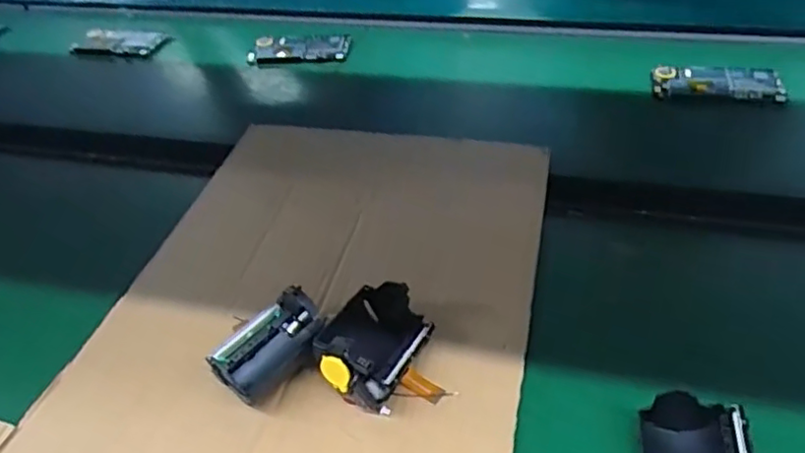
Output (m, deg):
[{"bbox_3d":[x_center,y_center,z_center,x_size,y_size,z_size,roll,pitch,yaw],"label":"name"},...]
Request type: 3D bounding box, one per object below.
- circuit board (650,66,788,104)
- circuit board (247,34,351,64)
[{"bbox_3d":[0.324,-0.149,0.655,0.123,0.011,0.069,4,41,10],"label":"circuit board"},{"bbox_3d":[-0.124,-0.215,0.763,0.119,0.008,0.067,-2,41,4],"label":"circuit board"}]

